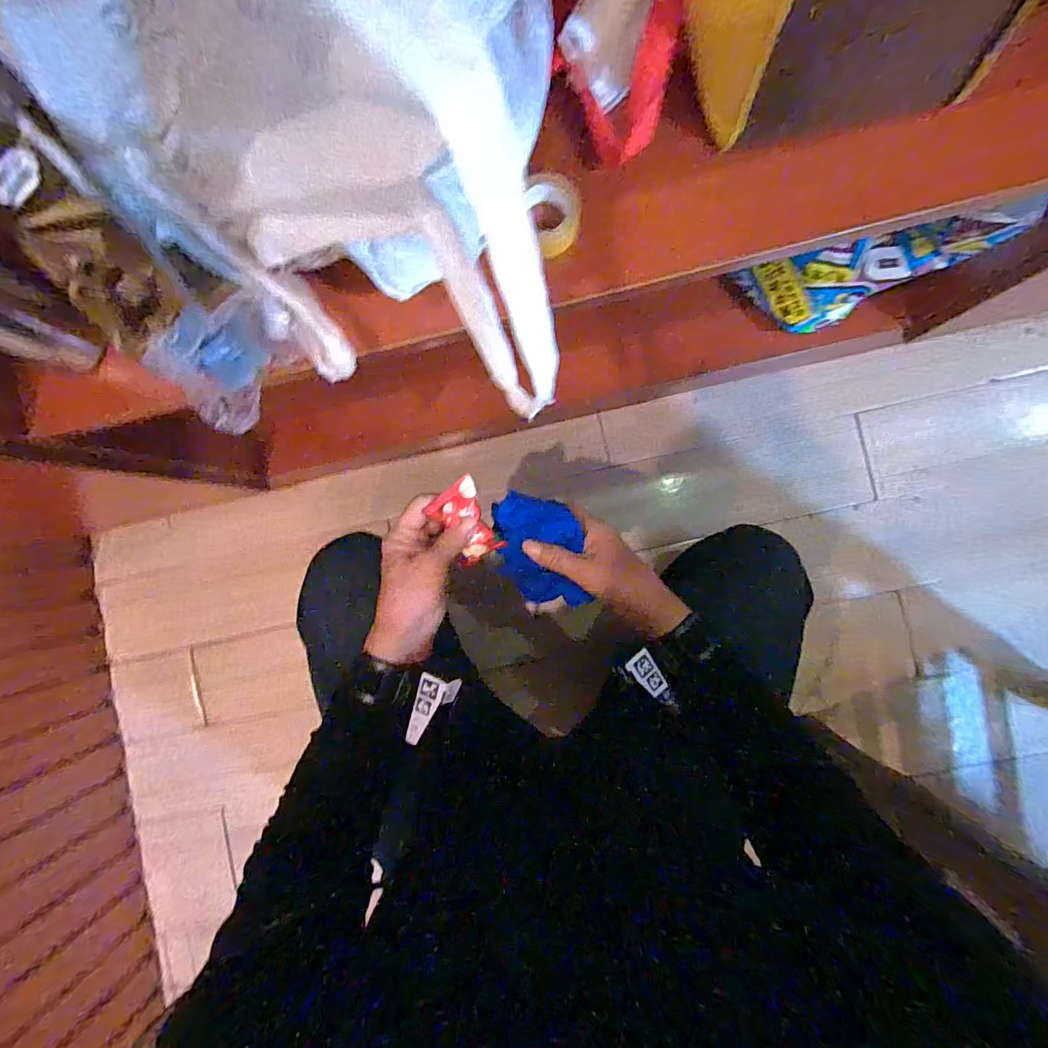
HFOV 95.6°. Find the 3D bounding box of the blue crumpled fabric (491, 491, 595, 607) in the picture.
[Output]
[{"bbox_3d":[0.013,0.019,0.455,0.080,0.036,0.100,-5,87,4],"label":"blue crumpled fabric"}]

